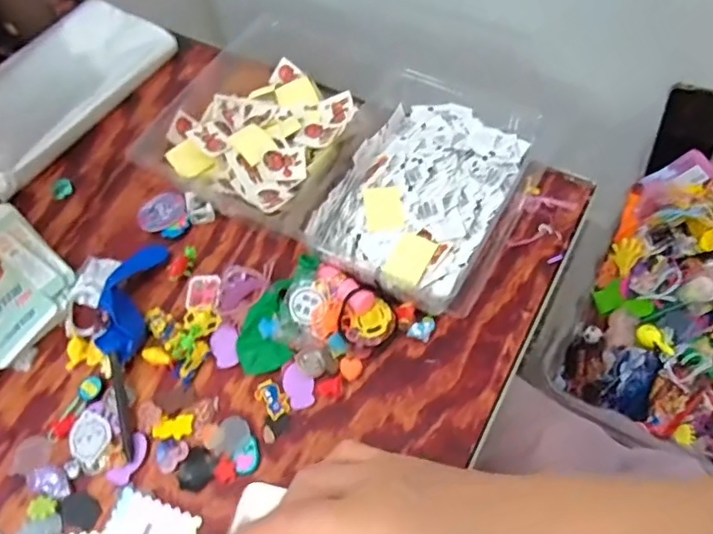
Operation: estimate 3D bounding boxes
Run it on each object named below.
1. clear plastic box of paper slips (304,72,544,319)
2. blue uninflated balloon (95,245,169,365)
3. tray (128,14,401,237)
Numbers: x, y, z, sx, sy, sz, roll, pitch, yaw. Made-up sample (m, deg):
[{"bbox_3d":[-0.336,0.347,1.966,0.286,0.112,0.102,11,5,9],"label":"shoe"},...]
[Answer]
[{"bbox_3d":[0.063,-0.069,0.485,0.152,0.039,0.211,23,66,15],"label":"clear plastic box of paper slips"},{"bbox_3d":[-0.193,0.024,0.464,0.043,0.017,0.109,5,62,6],"label":"blue uninflated balloon"},{"bbox_3d":[-0.084,-0.139,0.530,0.200,0.048,0.207,27,67,17],"label":"tray"}]

